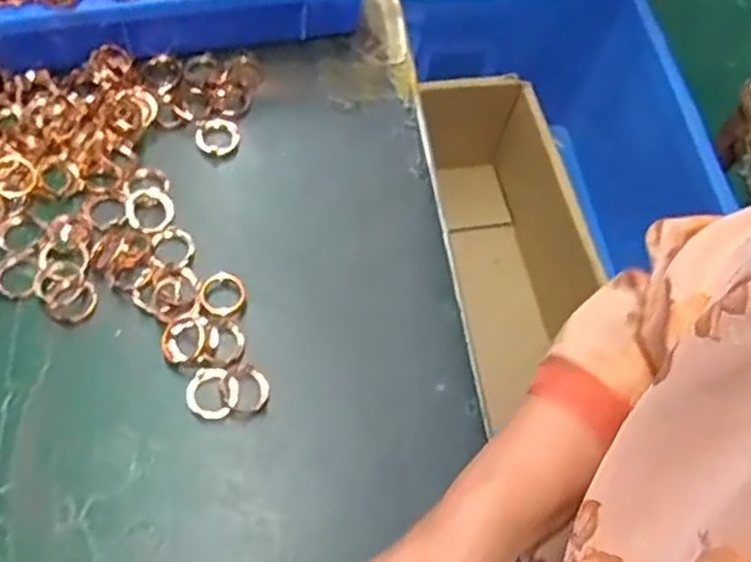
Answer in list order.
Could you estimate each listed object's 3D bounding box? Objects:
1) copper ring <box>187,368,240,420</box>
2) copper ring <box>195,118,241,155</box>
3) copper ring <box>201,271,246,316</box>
[{"bbox_3d":[-0.092,0.063,0.405,0.028,0.006,0.028,2,61,-5],"label":"copper ring"},{"bbox_3d":[-0.107,-0.099,0.492,0.029,0.006,0.027,6,75,-23],"label":"copper ring"},{"bbox_3d":[-0.091,0.008,0.431,0.026,0.005,0.025,2,61,-5],"label":"copper ring"}]

